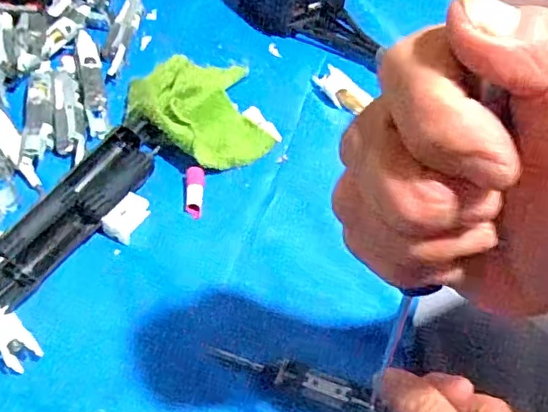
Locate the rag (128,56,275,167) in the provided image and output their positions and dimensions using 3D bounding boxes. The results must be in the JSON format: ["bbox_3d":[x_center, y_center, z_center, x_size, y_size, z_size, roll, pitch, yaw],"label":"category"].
[{"bbox_3d":[-0.058,-0.075,0.421,0.090,0.024,0.114,-13,52,-11],"label":"rag"}]

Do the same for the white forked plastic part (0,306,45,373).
[{"bbox_3d":[-0.146,0.068,0.306,0.047,0.012,0.016,37,59,25],"label":"white forked plastic part"}]

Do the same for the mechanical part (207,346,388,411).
[{"bbox_3d":[0.014,0.091,0.295,0.101,0.012,0.019,20,53,12],"label":"mechanical part"}]

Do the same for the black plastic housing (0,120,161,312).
[{"bbox_3d":[-0.124,0.001,0.358,0.041,0.015,0.155,25,55,18],"label":"black plastic housing"}]

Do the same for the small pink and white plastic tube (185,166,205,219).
[{"bbox_3d":[-0.053,-0.010,0.379,0.012,0.009,0.038,-1,51,-2],"label":"small pink and white plastic tube"}]

